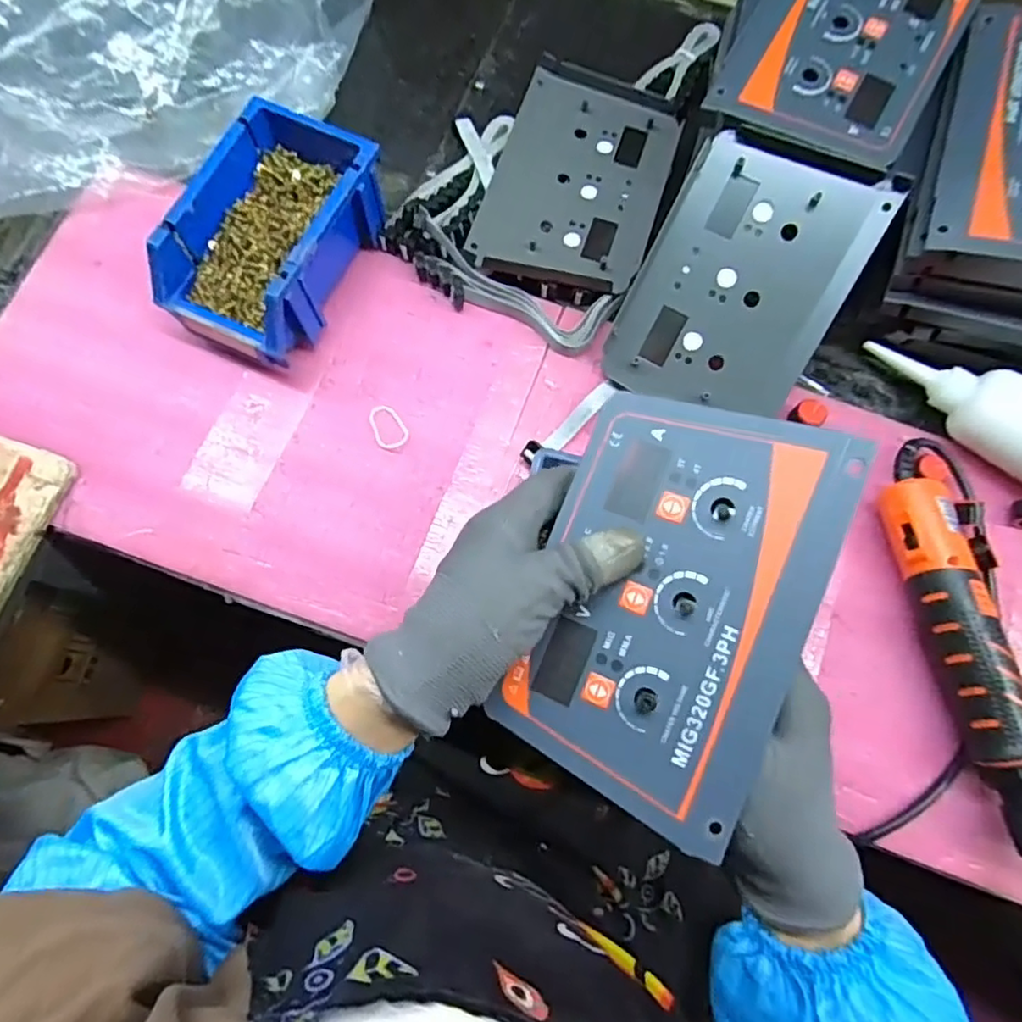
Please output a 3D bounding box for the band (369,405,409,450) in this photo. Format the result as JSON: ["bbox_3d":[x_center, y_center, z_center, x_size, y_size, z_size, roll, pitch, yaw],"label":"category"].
[{"bbox_3d":[-0.088,-0.060,0.453,0.023,0.004,0.035,-34,78,-10],"label":"band"}]

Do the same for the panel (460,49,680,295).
[{"bbox_3d":[0.056,-0.265,0.508,0.129,0.025,0.197,17,75,3],"label":"panel"}]

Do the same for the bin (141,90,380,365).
[{"bbox_3d":[-0.165,-0.193,0.452,0.102,0.073,0.166,25,75,5],"label":"bin"}]

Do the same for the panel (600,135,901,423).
[{"bbox_3d":[0.155,-0.152,0.434,0.127,0.009,0.174,28,104,7],"label":"panel"}]

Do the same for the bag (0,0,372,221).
[{"bbox_3d":[-0.276,-0.403,0.513,0.358,0.079,0.276,-14,75,-5],"label":"bag"}]

